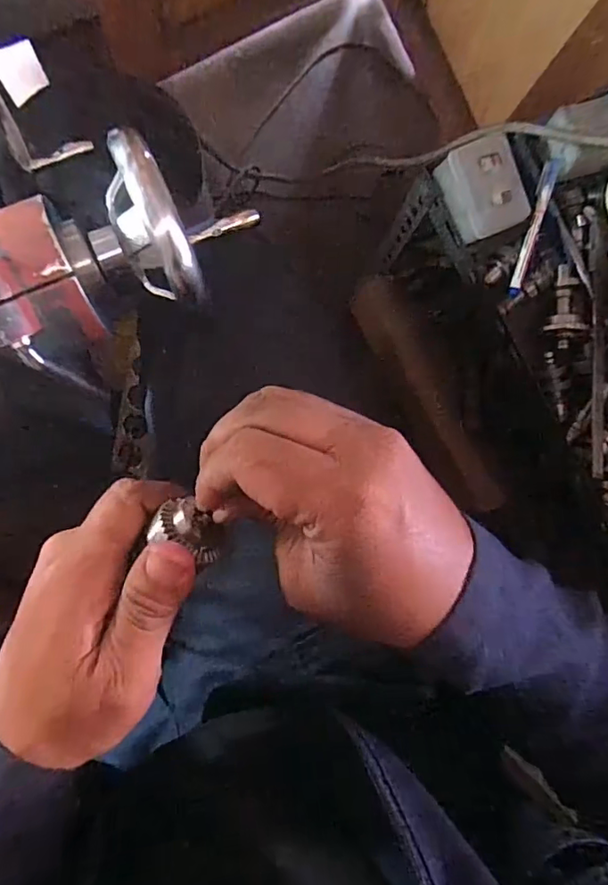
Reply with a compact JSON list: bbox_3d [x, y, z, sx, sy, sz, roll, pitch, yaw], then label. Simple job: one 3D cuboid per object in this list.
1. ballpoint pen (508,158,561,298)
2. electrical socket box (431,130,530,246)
[{"bbox_3d":[0.234,-0.217,0.540,0.011,0.014,0.137,14,98,-6],"label":"ballpoint pen"},{"bbox_3d":[0.180,-0.254,0.529,0.068,0.041,0.089,-21,90,-8],"label":"electrical socket box"}]

